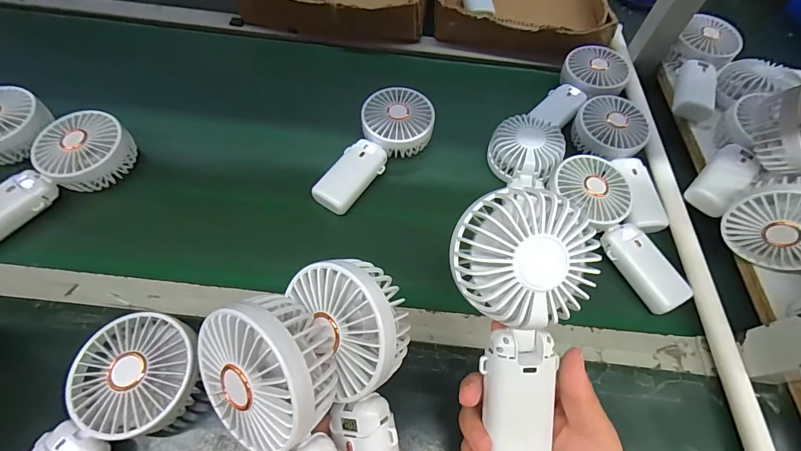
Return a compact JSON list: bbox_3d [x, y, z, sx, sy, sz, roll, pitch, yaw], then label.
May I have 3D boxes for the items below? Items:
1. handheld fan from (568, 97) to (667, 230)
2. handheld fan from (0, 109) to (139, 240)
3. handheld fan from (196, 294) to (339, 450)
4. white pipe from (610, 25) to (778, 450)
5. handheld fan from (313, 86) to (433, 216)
[{"bbox_3d":[0.267,-0.080,0.458,0.093,0.038,0.183,8,60,0],"label":"handheld fan"},{"bbox_3d":[-0.382,-0.050,0.407,0.081,0.053,0.182,38,64,18],"label":"handheld fan"},{"bbox_3d":[-0.060,0.129,0.214,0.076,0.058,0.179,-24,87,-13],"label":"handheld fan"},{"bbox_3d":[0.312,-0.019,0.422,0.020,0.015,0.627,-19,52,35],"label":"white pipe"},{"bbox_3d":[-0.024,-0.086,0.448,0.086,0.040,0.179,22,60,9],"label":"handheld fan"}]

